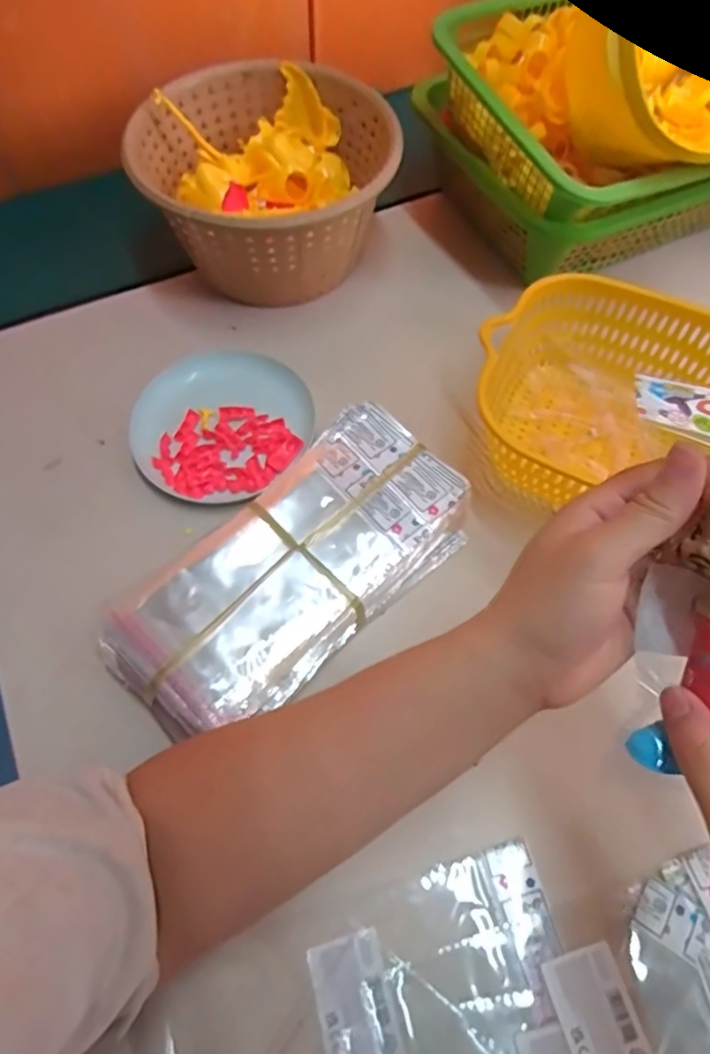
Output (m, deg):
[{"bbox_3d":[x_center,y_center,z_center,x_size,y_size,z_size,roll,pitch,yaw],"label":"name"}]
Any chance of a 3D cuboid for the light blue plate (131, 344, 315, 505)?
[{"bbox_3d":[-0.112,-0.088,0.479,0.138,0.022,0.142,0,63,0],"label":"light blue plate"}]

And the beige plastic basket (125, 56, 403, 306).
[{"bbox_3d":[-0.076,-0.316,0.544,0.209,0.115,0.220,0,63,0],"label":"beige plastic basket"}]

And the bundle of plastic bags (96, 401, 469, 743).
[{"bbox_3d":[-0.038,0.030,0.409,0.123,0.038,0.259,39,69,18],"label":"bundle of plastic bags"}]

